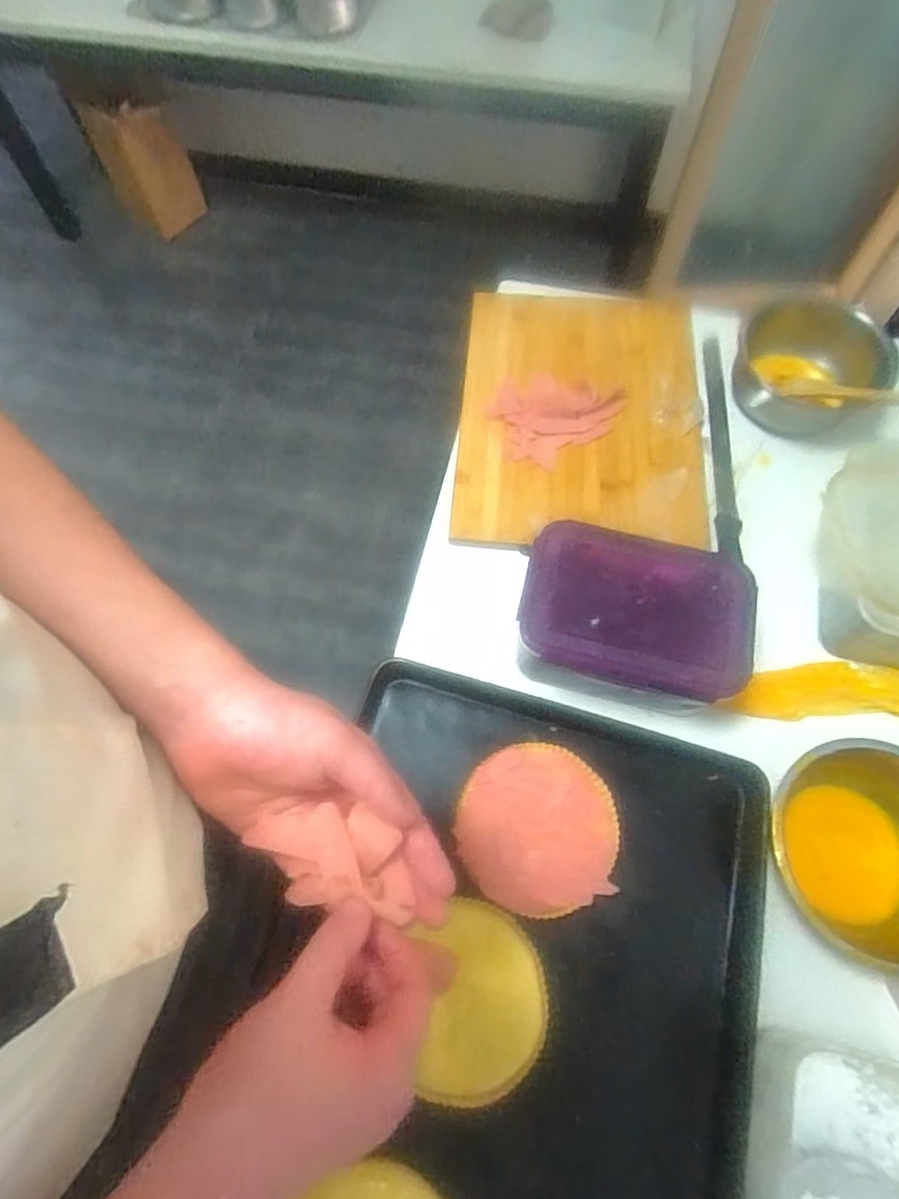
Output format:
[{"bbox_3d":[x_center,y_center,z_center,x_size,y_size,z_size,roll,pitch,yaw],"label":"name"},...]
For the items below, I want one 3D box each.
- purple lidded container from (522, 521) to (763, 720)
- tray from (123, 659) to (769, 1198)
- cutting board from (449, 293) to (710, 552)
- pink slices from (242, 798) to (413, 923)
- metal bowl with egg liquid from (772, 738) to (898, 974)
[{"bbox_3d":[0.178,0.020,0.621,0.212,0.098,0.150,15,67,7],"label":"purple lidded container"},{"bbox_3d":[0.047,0.389,0.522,0.414,0.058,0.607,15,67,7],"label":"tray"},{"bbox_3d":[0.165,-0.244,0.779,0.300,0.031,0.389,4,66,2],"label":"cutting board"},{"bbox_3d":[-0.062,0.148,0.350,0.084,0.032,0.052,7,66,4],"label":"pink slices"},{"bbox_3d":[0.381,0.230,0.560,0.164,0.107,0.190,16,67,7],"label":"metal bowl with egg liquid"}]

